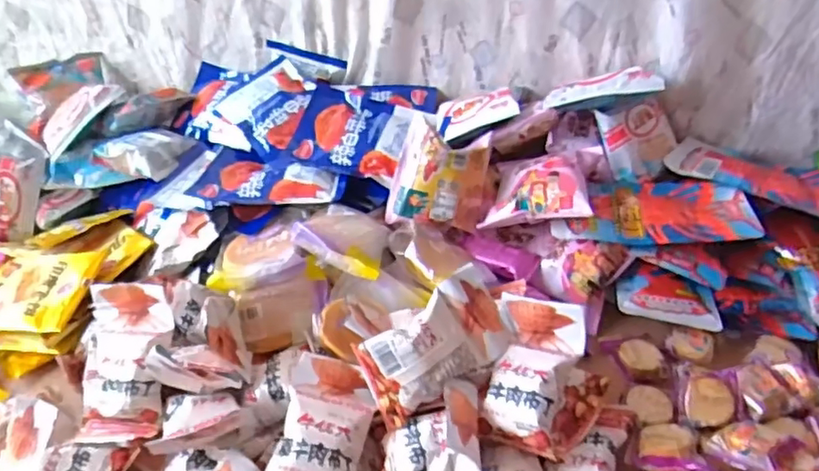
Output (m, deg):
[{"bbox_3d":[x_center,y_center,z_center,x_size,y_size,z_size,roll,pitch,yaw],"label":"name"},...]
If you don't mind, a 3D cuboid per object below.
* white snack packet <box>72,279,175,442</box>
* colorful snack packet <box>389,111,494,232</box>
[{"bbox_3d":[-0.261,0.113,0.535,0.091,0.026,0.136,-2,80,15],"label":"white snack packet"},{"bbox_3d":[0.037,-0.067,0.656,0.102,0.115,0.057,12,11,9],"label":"colorful snack packet"}]

